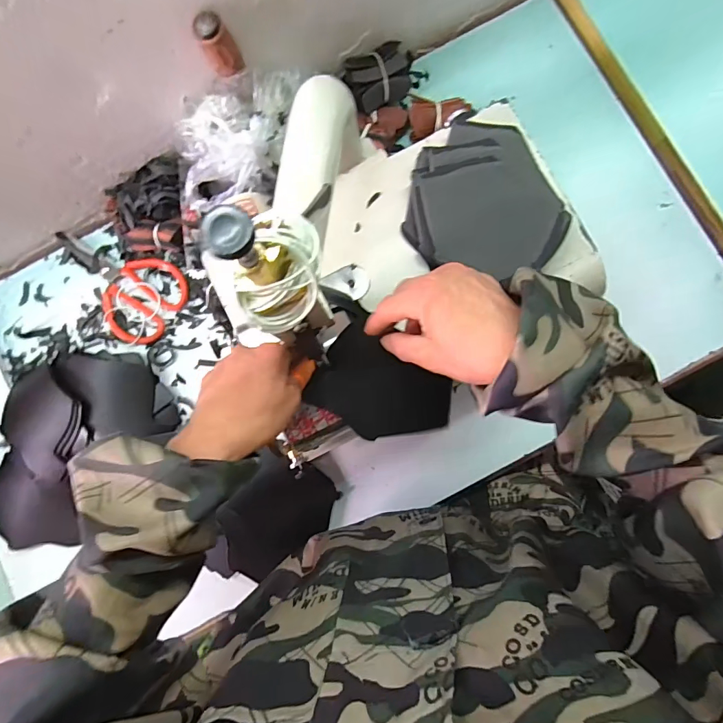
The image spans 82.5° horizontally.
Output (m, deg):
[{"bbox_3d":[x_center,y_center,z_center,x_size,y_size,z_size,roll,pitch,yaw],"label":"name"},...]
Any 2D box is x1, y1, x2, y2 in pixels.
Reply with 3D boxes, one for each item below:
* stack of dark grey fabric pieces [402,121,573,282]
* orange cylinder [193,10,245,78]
[{"bbox_3d":[0.117,-0.154,0.385,0.138,0.026,0.159,12,86,5],"label":"stack of dark grey fabric pieces"},{"bbox_3d":[-0.140,-0.312,0.407,0.028,0.055,0.030,-8,85,3],"label":"orange cylinder"}]

